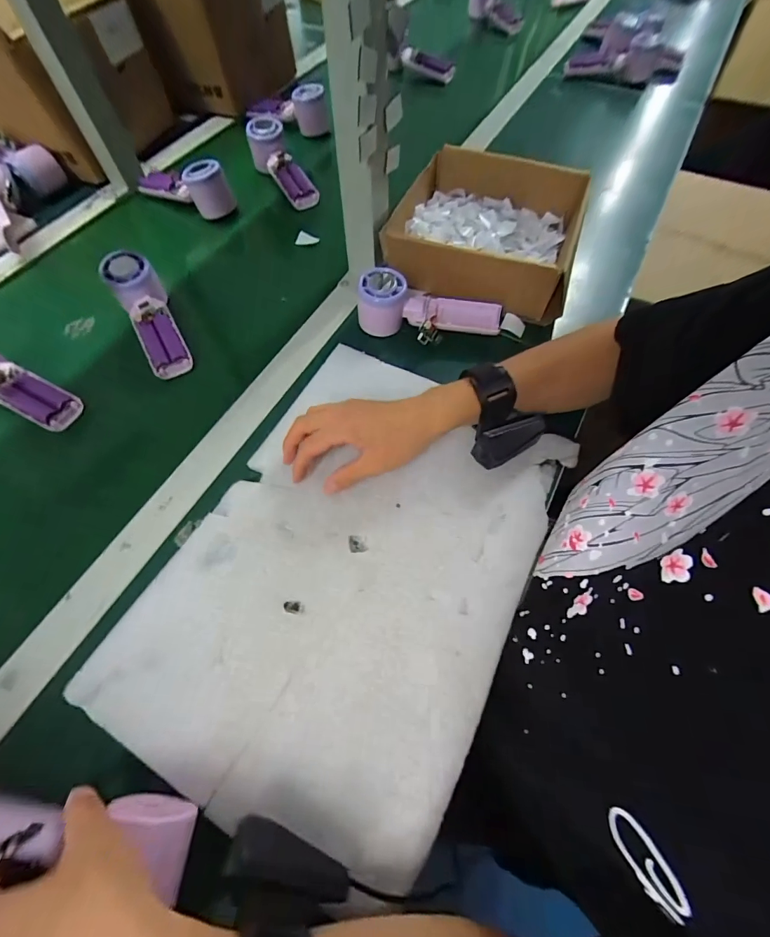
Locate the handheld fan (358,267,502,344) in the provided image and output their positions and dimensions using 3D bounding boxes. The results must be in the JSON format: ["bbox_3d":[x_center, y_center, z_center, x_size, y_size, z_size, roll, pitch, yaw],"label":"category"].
[{"bbox_3d":[0.051,-0.182,0.454,0.165,0.048,0.062,11,64,6],"label":"handheld fan"}]

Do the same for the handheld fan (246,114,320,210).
[{"bbox_3d":[-0.158,-0.470,0.623,0.046,0.054,0.167,-33,83,-13],"label":"handheld fan"}]

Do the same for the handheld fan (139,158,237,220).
[{"bbox_3d":[-0.298,-0.422,0.587,0.163,0.048,0.052,28,67,13],"label":"handheld fan"}]

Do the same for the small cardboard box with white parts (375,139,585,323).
[{"bbox_3d":[0.123,-0.295,0.504,0.221,0.069,0.204,14,64,7],"label":"small cardboard box with white parts"}]

